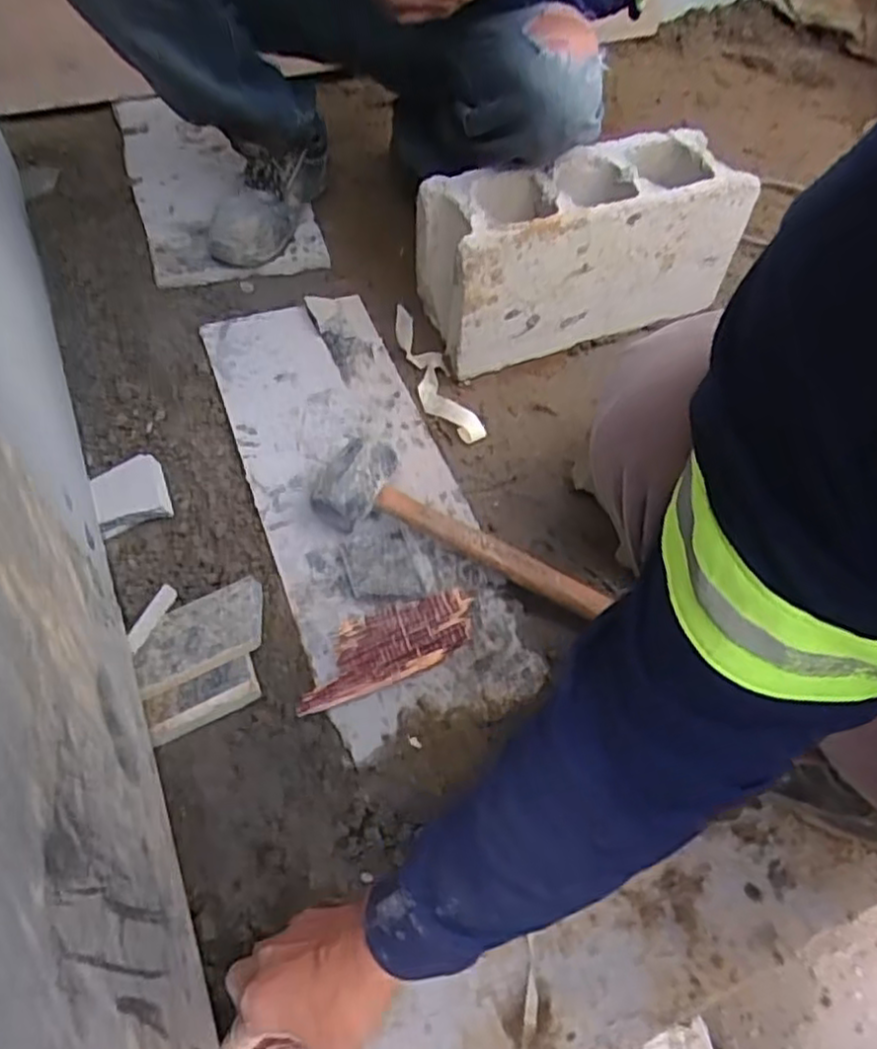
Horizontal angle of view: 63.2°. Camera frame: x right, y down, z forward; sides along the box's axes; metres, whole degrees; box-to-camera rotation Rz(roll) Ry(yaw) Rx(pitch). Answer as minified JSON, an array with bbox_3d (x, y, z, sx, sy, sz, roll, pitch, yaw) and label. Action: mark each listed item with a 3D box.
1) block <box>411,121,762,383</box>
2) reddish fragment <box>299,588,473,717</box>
[{"bbox_3d":[0.177,-0.345,0.902,0.382,0.192,0.146,-17,58,-15],"label":"block"},{"bbox_3d":[-0.049,0.115,0.680,0.180,0.015,0.077,-18,58,-16],"label":"reddish fragment"}]

